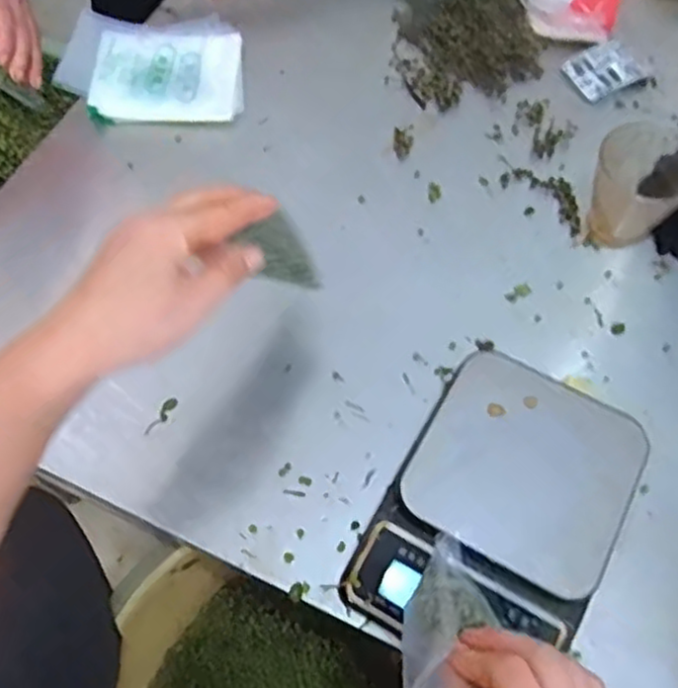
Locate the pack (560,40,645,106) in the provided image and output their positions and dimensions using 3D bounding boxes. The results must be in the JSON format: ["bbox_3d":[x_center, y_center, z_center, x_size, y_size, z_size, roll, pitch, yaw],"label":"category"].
[{"bbox_3d":[0.278,-0.287,0.756,0.079,0.010,0.057,-24,66,-12],"label":"pack"}]

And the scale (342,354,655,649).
[{"bbox_3d":[0.116,0.123,0.525,0.149,0.060,0.208,28,66,13],"label":"scale"}]

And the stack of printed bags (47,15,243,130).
[{"bbox_3d":[-0.190,-0.285,0.744,0.175,0.030,0.142,-7,63,-4],"label":"stack of printed bags"}]

